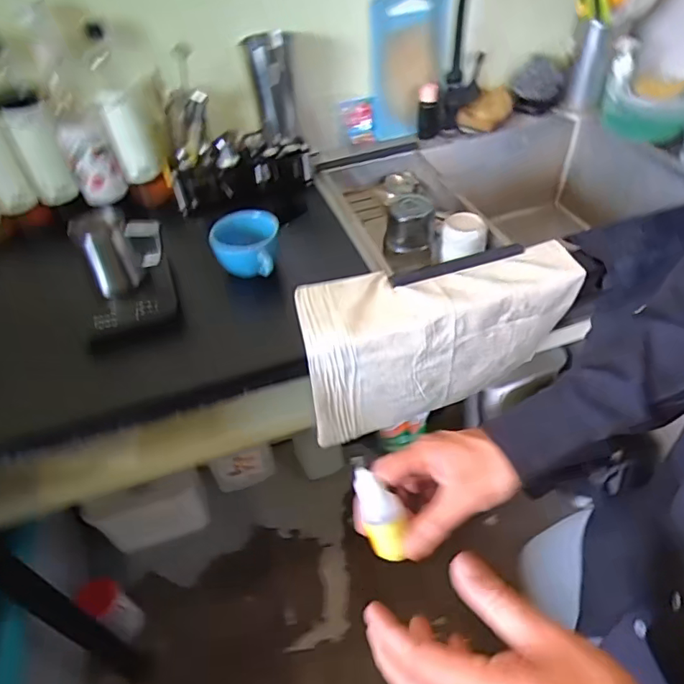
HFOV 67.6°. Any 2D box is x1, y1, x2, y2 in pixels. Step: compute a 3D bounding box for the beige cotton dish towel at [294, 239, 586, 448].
[{"bbox_3d":[0.136,-0.015,0.766,0.407,0.184,0.134,-17,46,-11],"label":"beige cotton dish towel"}]

